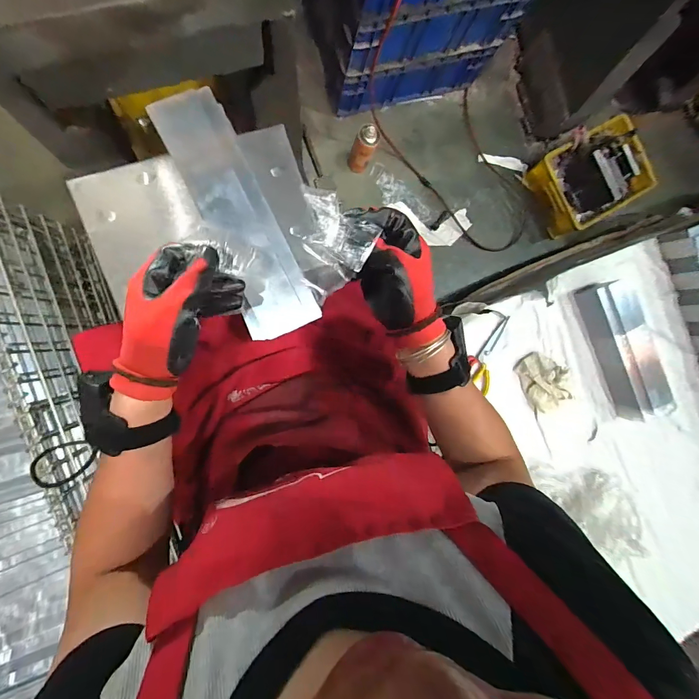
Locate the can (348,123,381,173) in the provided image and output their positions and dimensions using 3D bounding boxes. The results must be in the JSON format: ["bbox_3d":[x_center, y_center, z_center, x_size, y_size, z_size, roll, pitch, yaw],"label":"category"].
[{"bbox_3d":[0.040,-0.586,1.050,0.063,0.179,0.062,0,91,-9],"label":"can"}]

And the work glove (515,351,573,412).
[{"bbox_3d":[0.455,0.067,0.836,0.103,0.035,0.129,-25,94,-8],"label":"work glove"}]

